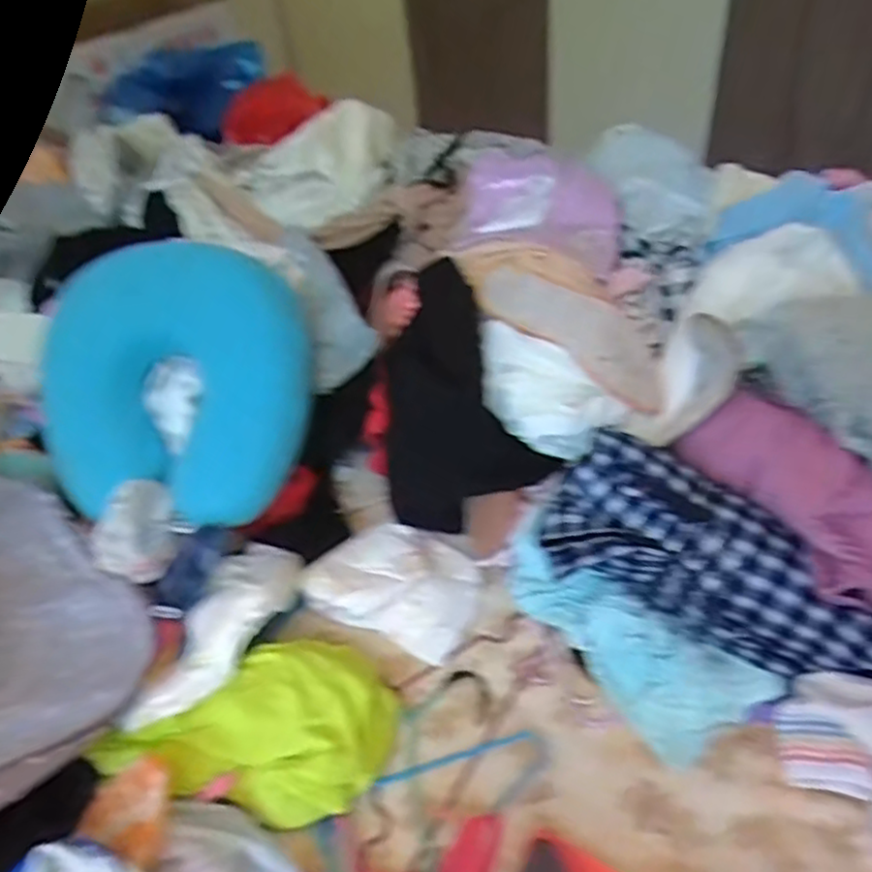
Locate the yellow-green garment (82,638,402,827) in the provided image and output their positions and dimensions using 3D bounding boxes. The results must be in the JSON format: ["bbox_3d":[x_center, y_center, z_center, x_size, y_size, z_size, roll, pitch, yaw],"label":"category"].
[{"bbox_3d":[-0.144,0.233,0.592,0.213,0.048,0.141,6,46,14],"label":"yellow-green garment"}]

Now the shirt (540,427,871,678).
[{"bbox_3d":[0.226,0.110,0.584,0.273,0.092,0.126,31,55,12],"label":"shirt"}]

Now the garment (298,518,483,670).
[{"bbox_3d":[-0.035,0.135,0.701,0.157,0.037,0.132,14,49,21],"label":"garment"}]

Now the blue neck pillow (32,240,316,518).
[{"bbox_3d":[-0.259,-0.054,0.739,0.284,0.274,0.090,5,2,12],"label":"blue neck pillow"}]

